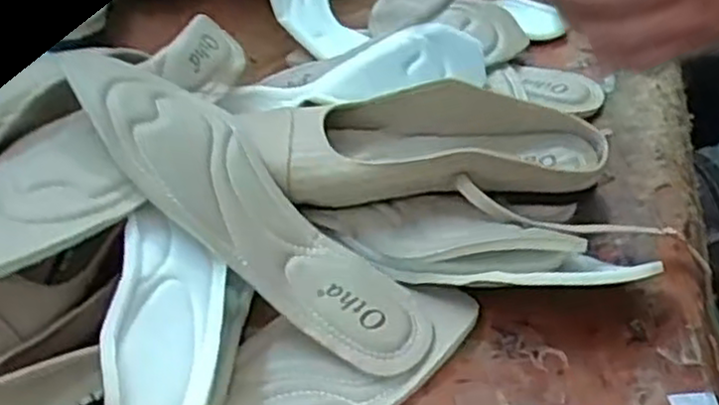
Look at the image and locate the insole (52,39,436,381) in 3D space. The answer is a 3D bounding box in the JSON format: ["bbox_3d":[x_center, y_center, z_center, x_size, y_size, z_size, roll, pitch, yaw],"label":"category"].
[{"bbox_3d":[-0.064,0.000,0.418,0.243,0.033,0.075,43,55,8],"label":"insole"}]

